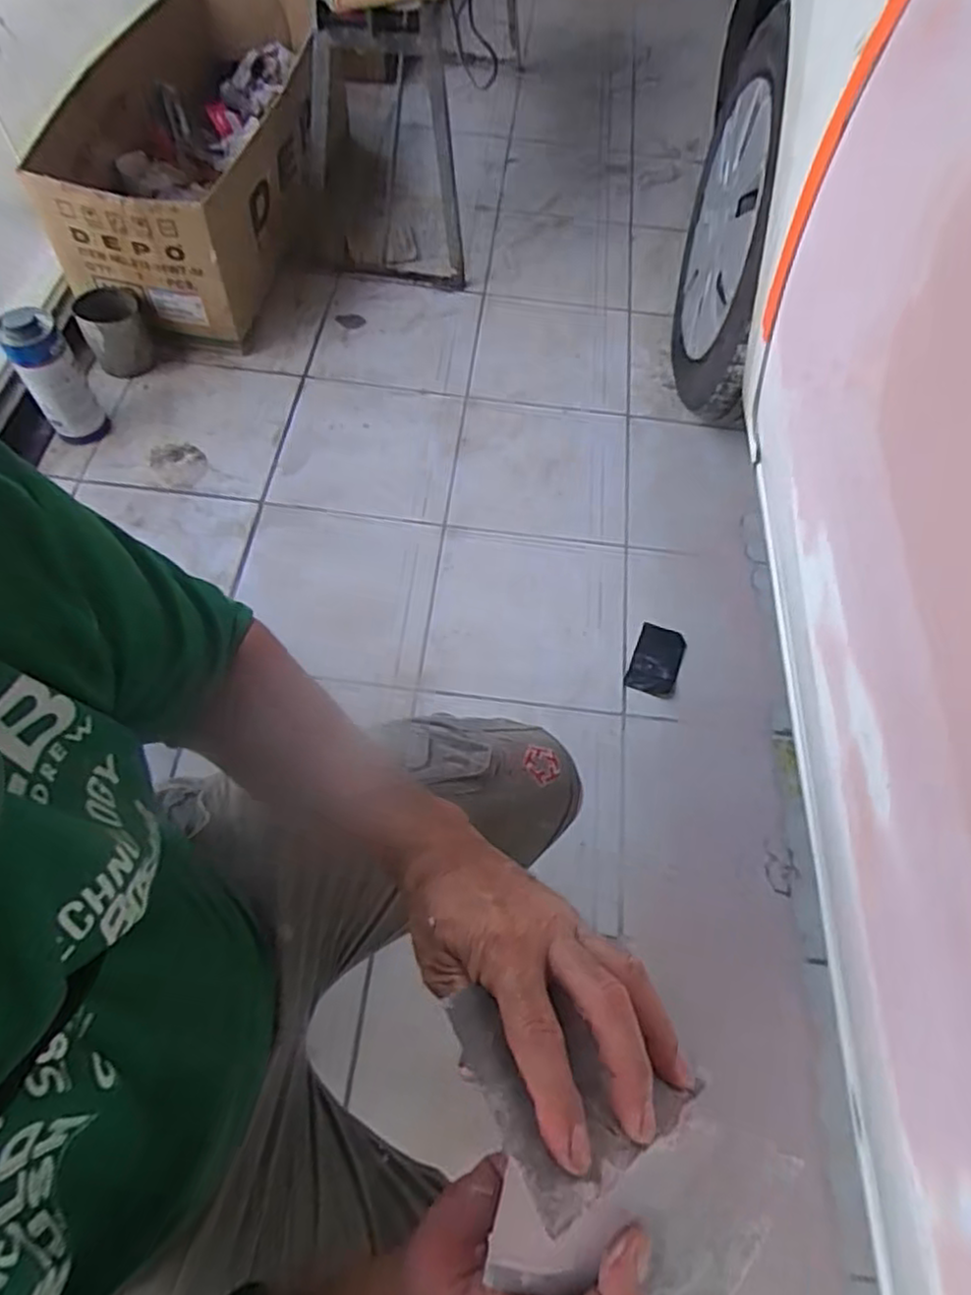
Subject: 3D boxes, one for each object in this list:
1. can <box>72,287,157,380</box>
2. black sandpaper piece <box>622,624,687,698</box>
[{"bbox_3d":[-0.646,-0.545,1.243,0.100,0.125,0.100,1,60,-1],"label":"can"},{"bbox_3d":[0.258,0.018,1.058,0.069,0.010,0.116,20,62,10],"label":"black sandpaper piece"}]

